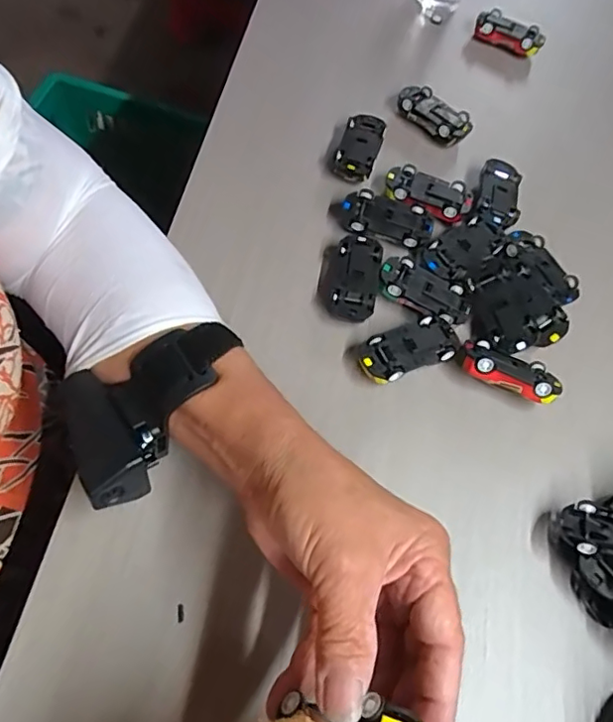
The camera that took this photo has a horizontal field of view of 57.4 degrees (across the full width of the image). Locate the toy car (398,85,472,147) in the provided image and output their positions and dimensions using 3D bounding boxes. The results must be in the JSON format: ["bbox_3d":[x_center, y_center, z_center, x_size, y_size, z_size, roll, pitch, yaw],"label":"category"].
[{"bbox_3d":[0.104,-0.199,0.456,0.027,0.024,0.064,-38,74,-24],"label":"toy car"}]

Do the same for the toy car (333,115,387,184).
[{"bbox_3d":[0.041,-0.162,0.430,0.028,0.019,0.061,20,62,1],"label":"toy car"}]

